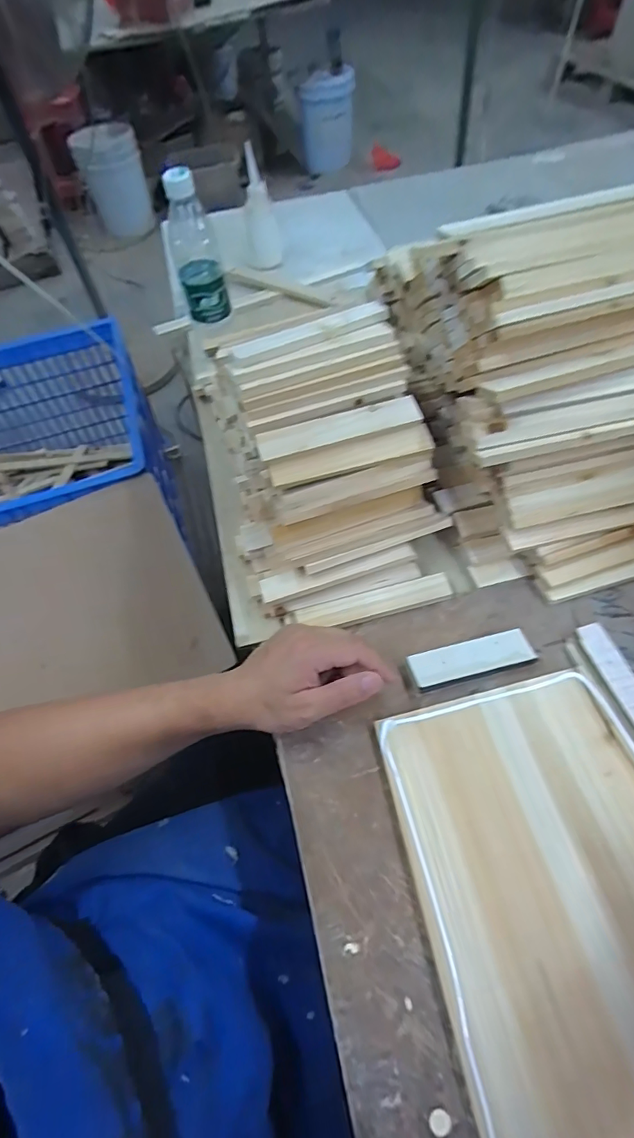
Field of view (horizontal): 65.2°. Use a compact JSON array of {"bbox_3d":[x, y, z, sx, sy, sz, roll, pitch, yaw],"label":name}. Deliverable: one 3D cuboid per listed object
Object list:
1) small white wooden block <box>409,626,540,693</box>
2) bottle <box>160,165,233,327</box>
[{"bbox_3d":[0.140,0.085,0.454,0.112,0.019,0.035,-13,57,-6],"label":"small white wooden block"},{"bbox_3d":[-0.156,-0.409,0.640,0.060,0.163,0.054,-16,58,-8],"label":"bottle"}]

